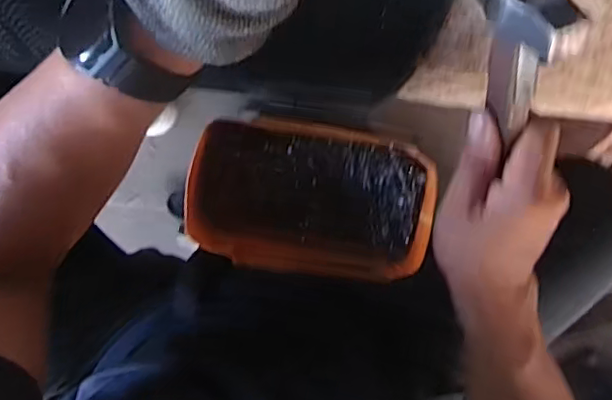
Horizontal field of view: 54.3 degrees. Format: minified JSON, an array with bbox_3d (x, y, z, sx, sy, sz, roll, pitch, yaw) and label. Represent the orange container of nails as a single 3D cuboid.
[{"bbox_3d":[0.008,-0.001,0.535,0.218,0.050,0.131,9,93,-6],"label":"orange container of nails"}]

